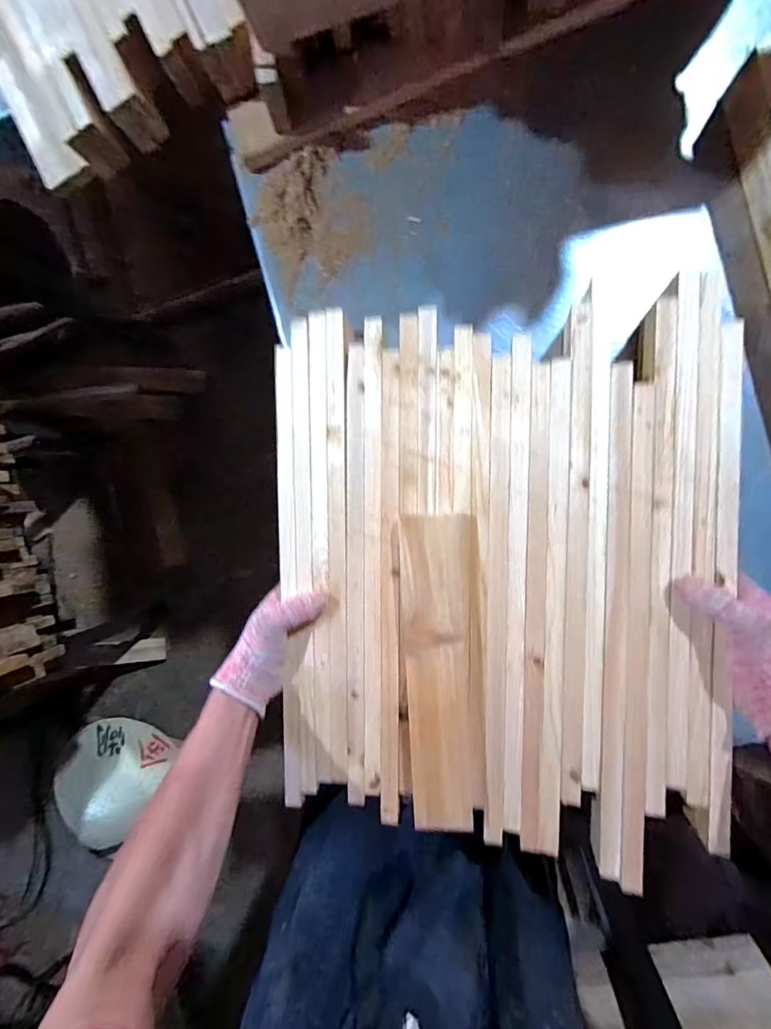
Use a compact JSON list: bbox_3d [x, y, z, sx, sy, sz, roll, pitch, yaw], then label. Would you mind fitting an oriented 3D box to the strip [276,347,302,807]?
[{"bbox_3d":[-0.105,0.075,0.487,0.019,0.007,0.492,0,94,7],"label":"strip"}]

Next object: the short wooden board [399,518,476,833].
[{"bbox_3d":[0.055,0.157,0.458,0.070,0.024,0.311,0,93,7],"label":"short wooden board"}]

